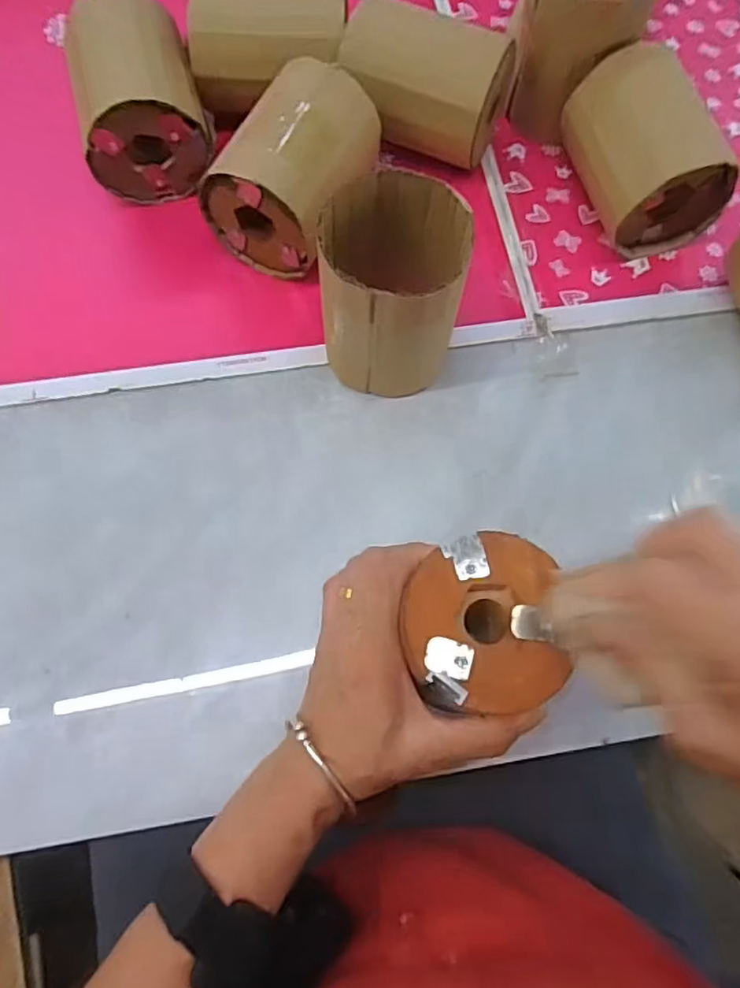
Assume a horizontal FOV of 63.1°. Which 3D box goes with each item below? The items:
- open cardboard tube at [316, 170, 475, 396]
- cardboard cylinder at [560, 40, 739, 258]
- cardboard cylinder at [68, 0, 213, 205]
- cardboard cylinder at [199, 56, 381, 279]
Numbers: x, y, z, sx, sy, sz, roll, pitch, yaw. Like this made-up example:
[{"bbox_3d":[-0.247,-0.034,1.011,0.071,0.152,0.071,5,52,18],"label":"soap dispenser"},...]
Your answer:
[{"bbox_3d":[0.013,-0.124,0.376,0.079,0.110,0.086,0,71,-1],"label":"open cardboard tube"},{"bbox_3d":[0.194,-0.242,0.428,0.085,0.093,0.113,-13,71,-6],"label":"cardboard cylinder"},{"bbox_3d":[-0.164,-0.276,0.433,0.086,0.092,0.098,-17,72,-7],"label":"cardboard cylinder"},{"bbox_3d":[-0.050,-0.220,0.415,0.082,0.081,0.107,26,72,8],"label":"cardboard cylinder"}]

